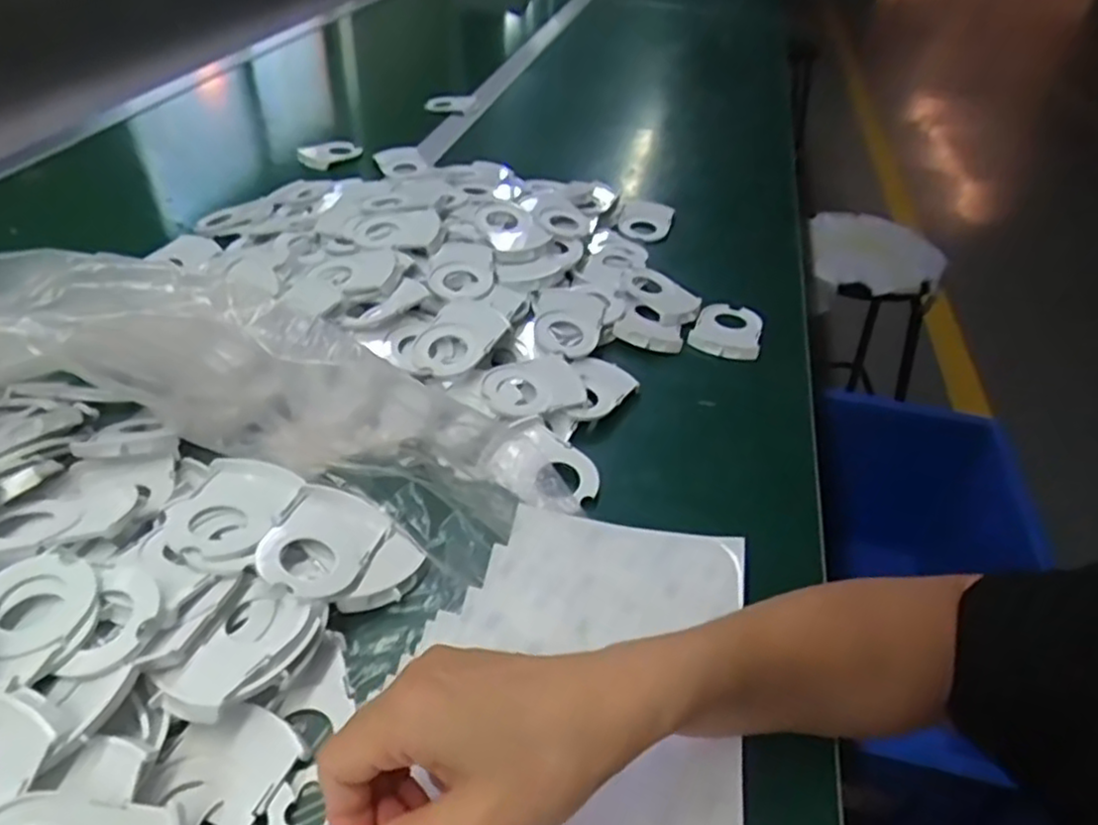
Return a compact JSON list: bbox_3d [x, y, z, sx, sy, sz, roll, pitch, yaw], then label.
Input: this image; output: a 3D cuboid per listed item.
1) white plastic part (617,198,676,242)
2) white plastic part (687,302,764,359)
[{"bbox_3d":[0.107,-0.213,0.784,0.057,0.017,0.083,13,42,10],"label":"white plastic part"},{"bbox_3d":[0.156,-0.074,0.619,0.059,0.013,0.072,12,42,10],"label":"white plastic part"}]

